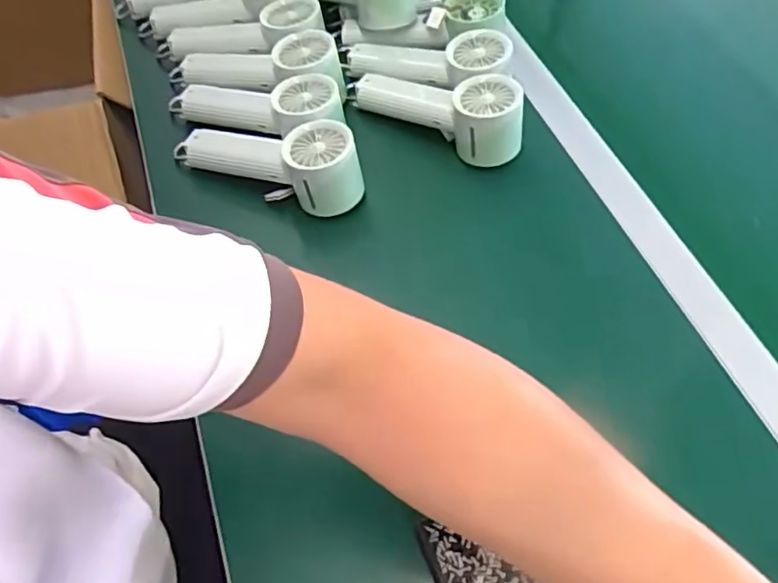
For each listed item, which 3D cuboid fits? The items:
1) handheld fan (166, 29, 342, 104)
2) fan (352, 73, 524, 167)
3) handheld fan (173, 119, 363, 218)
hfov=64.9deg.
[{"bbox_3d":[-0.142,-0.215,0.632,0.200,0.063,0.069,0,57,17],"label":"handheld fan"},{"bbox_3d":[0.049,-0.177,0.602,0.180,0.063,0.064,23,60,30],"label":"fan"},{"bbox_3d":[-0.112,-0.120,0.570,0.194,0.063,0.061,11,58,24],"label":"handheld fan"}]

